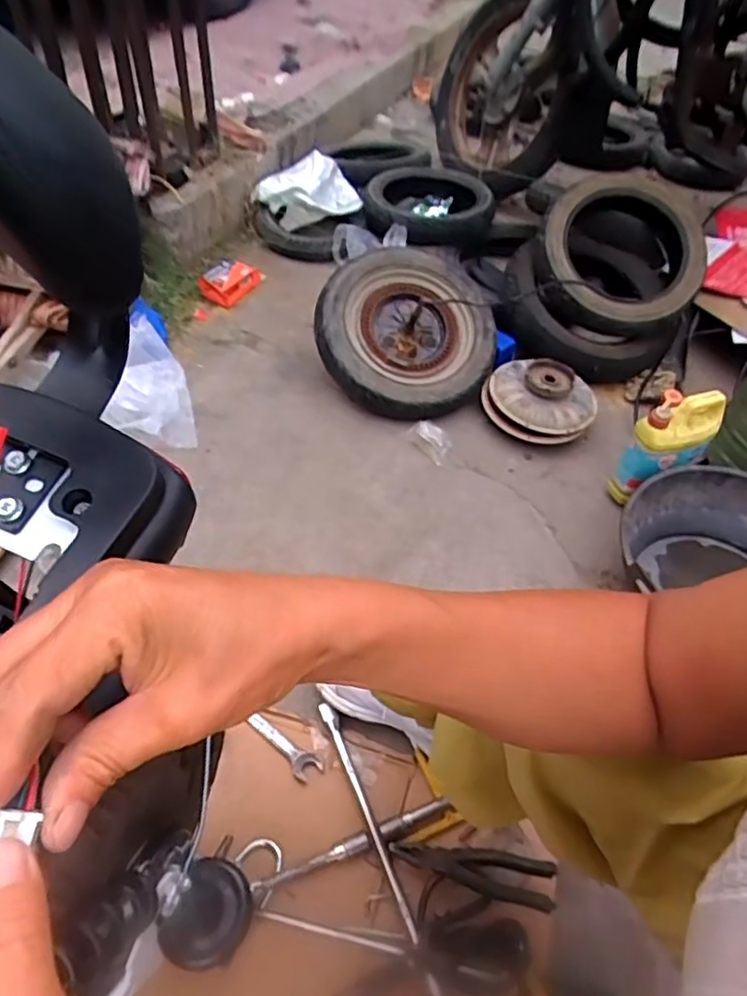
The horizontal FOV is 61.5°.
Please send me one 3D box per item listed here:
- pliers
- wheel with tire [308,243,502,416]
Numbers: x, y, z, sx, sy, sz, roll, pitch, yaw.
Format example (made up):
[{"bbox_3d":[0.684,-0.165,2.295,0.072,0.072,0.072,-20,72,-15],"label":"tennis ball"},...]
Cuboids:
[{"bbox_3d":[0.114,0.423,0.720,0.182,0.012,0.049,12,48,6],"label":"pliers"},{"bbox_3d":[0.068,-0.335,1.265,0.372,0.110,0.372,3,76,-10],"label":"wheel with tire"}]

